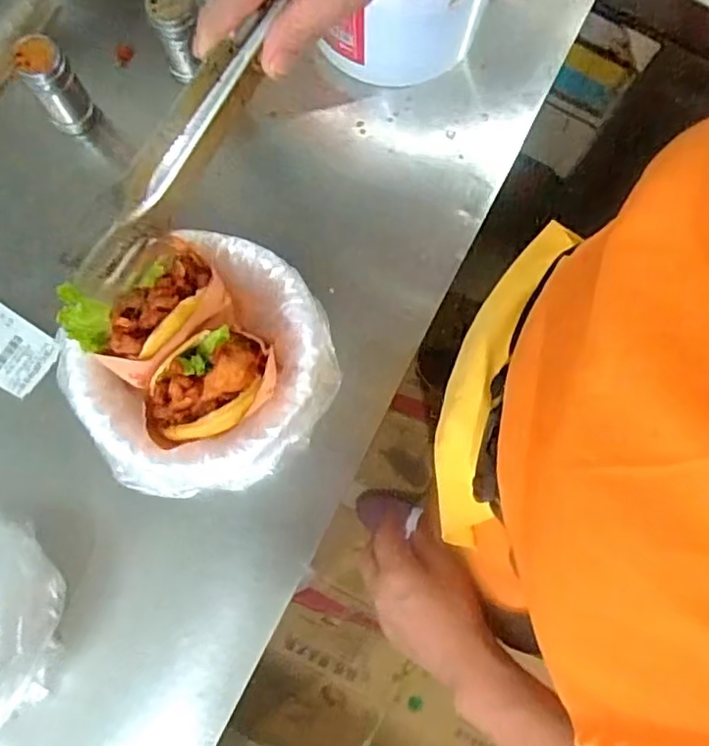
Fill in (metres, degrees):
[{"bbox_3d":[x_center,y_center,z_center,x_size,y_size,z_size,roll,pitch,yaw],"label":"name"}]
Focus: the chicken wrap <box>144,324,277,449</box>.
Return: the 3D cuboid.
[{"bbox_3d":[-0.100,0.012,0.441,0.062,0.051,0.100,45,81,7],"label":"chicken wrap"}]

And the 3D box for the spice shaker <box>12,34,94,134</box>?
[{"bbox_3d":[-0.256,-0.246,0.538,0.039,0.064,0.036,-31,81,-7],"label":"spice shaker"}]

